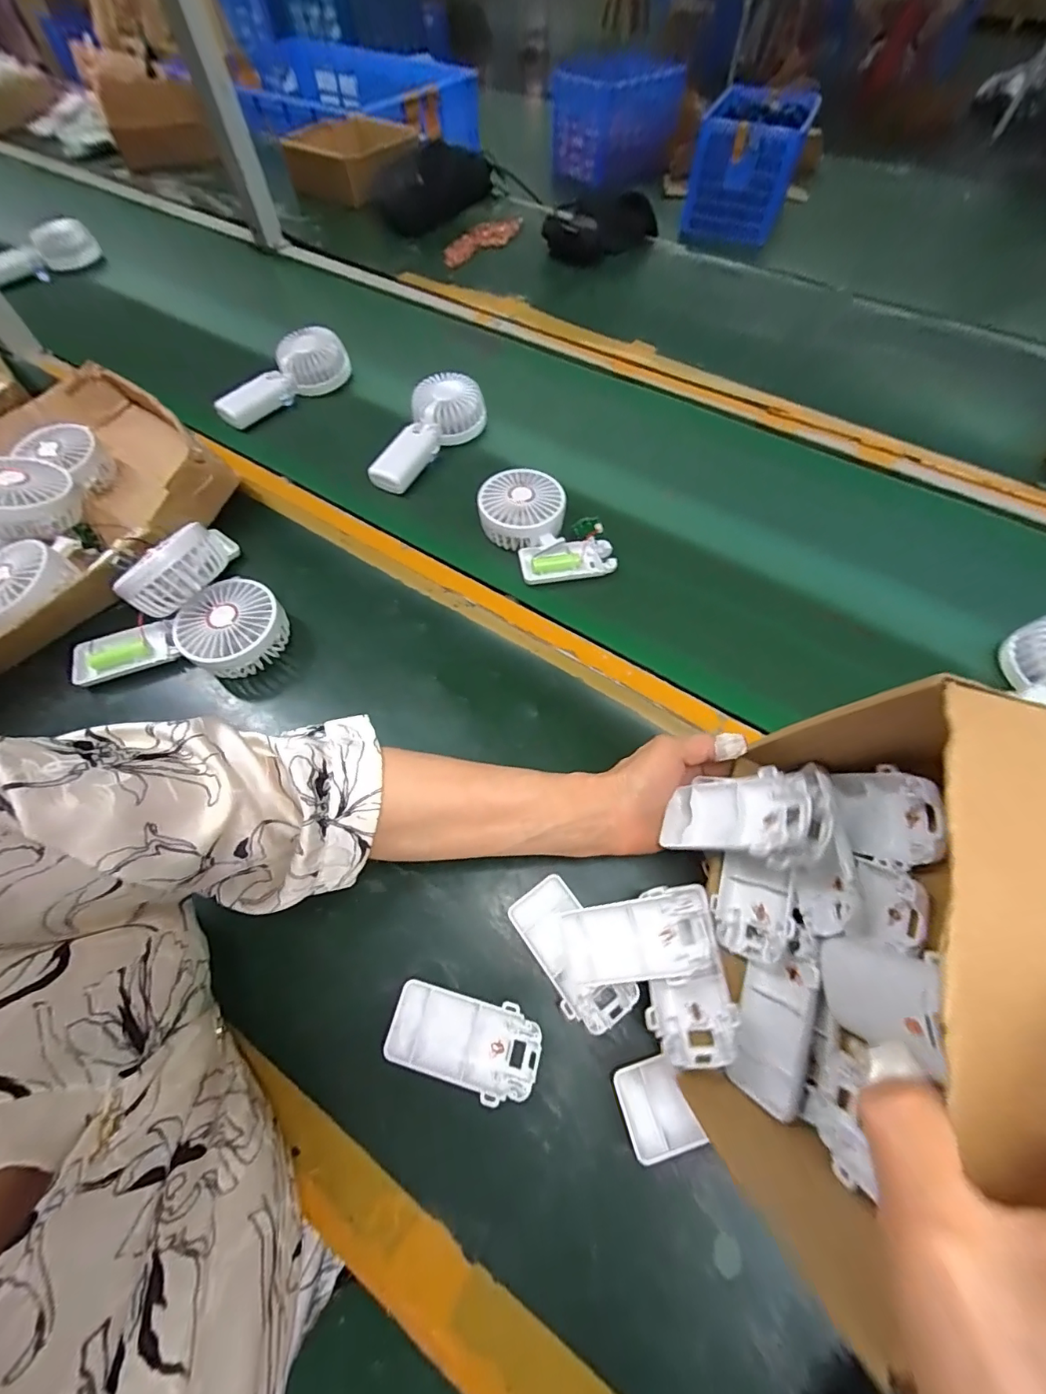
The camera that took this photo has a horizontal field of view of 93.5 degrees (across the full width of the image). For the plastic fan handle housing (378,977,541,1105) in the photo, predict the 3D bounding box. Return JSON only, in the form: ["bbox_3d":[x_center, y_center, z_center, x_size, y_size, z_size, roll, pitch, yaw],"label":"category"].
[{"bbox_3d":[-0.038,0.220,0.316,0.095,0.021,0.049,11,62,7],"label":"plastic fan handle housing"}]

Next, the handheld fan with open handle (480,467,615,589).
[{"bbox_3d":[0.021,-0.170,0.504,0.091,0.045,0.151,-39,68,-18],"label":"handheld fan with open handle"}]

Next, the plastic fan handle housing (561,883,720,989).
[{"bbox_3d":[0.072,0.156,0.317,0.097,0.023,0.049,-21,61,17],"label":"plastic fan handle housing"}]

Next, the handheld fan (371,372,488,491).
[{"bbox_3d":[-0.121,-0.315,0.581,0.085,0.049,0.176,35,67,18],"label":"handheld fan"}]

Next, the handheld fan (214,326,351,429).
[{"bbox_3d":[-0.302,-0.407,0.631,0.073,0.043,0.178,35,68,18],"label":"handheld fan"}]

